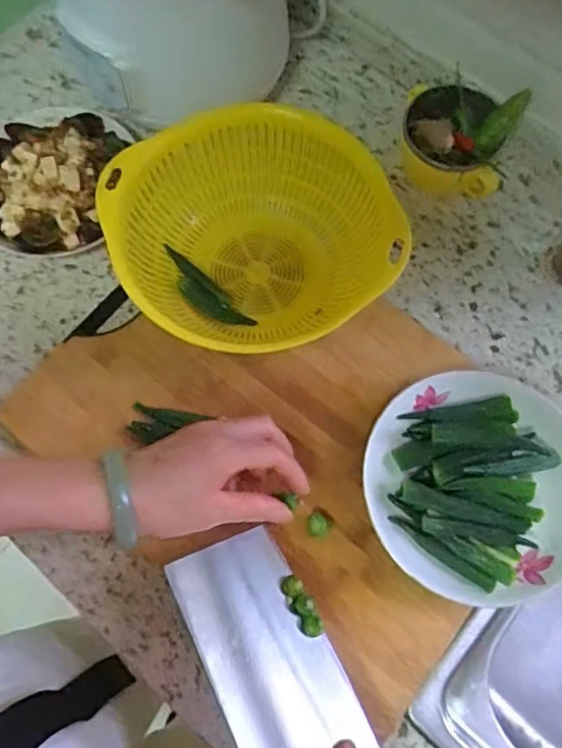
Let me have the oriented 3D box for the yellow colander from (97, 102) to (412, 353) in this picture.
[{"bbox_3d":[-0.023,-0.102,0.488,0.202,0.119,0.209,0,72,0],"label":"yellow colander"}]

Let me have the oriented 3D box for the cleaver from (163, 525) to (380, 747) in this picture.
[{"bbox_3d":[0.023,0.235,0.347,0.080,0.016,0.289,-17,61,-27],"label":"cleaver"}]

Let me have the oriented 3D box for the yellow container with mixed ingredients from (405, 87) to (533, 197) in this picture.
[{"bbox_3d":[0.165,-0.225,0.547,0.108,0.065,0.091,26,74,9],"label":"yellow container with mixed ingredients"}]

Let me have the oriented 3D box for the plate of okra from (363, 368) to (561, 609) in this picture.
[{"bbox_3d":[0.152,0.081,0.436,0.168,0.030,0.164,0,72,0],"label":"plate of okra"}]

